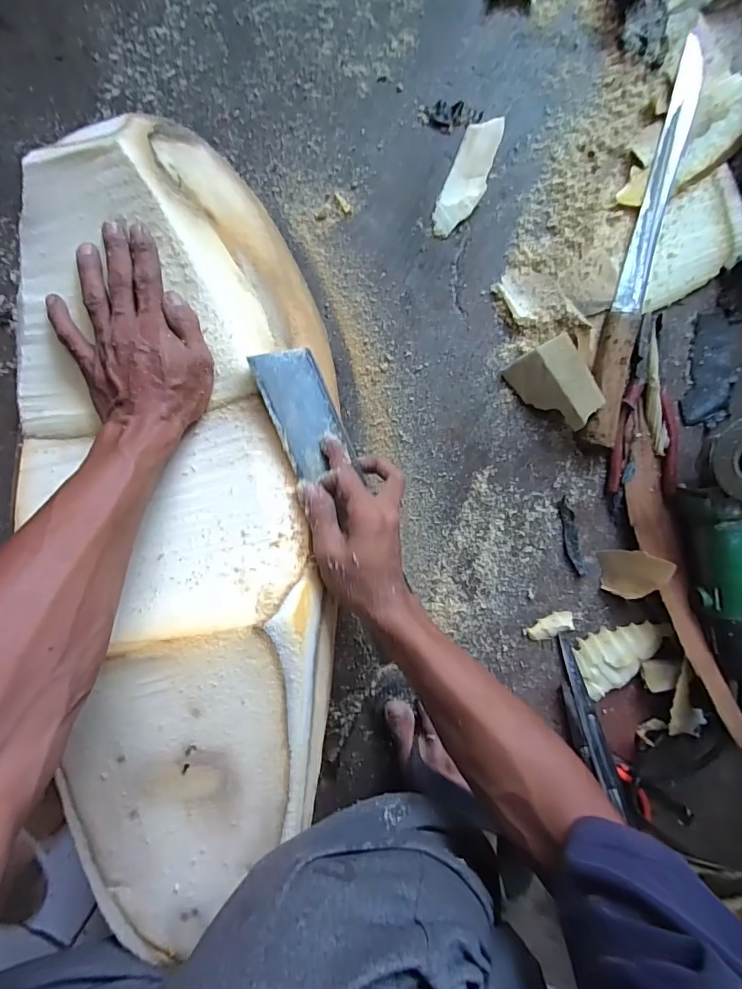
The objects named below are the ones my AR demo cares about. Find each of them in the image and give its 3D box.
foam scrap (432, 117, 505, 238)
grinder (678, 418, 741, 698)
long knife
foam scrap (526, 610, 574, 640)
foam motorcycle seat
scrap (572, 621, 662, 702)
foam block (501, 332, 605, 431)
[{"bbox_3d":[0.108,-0.353,0.504,0.042,0.009,0.132,23,93,2],"label":"foam scrap"},{"bbox_3d":[0.370,0.067,0.466,0.074,0.086,0.282,-2,92,5],"label":"grinder"},{"bbox_3d":[0.291,-0.263,0.483,0.038,0.022,0.424,12,93,2],"label":"long knife"},{"bbox_3d":[0.209,0.154,0.524,0.052,0.004,0.024,-23,91,3],"label":"foam scrap"},{"bbox_3d":[-0.169,0.015,0.398,0.263,0.120,0.682,-4,86,3],"label":"foam motorcycle seat"},{"bbox_3d":[0.281,0.182,0.509,0.094,0.010,0.067,-29,91,4],"label":"scrap"},{"bbox_3d":[0.201,-0.116,0.493,0.067,0.037,0.093,-32,91,4],"label":"foam block"}]

